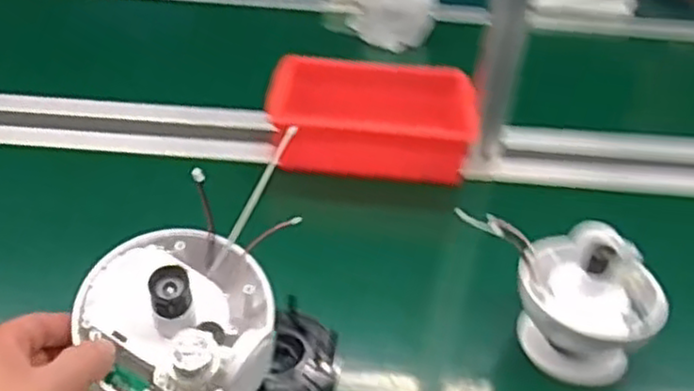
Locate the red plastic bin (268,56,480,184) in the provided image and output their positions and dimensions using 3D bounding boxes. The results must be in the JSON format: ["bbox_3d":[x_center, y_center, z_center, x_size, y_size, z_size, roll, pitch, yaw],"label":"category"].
[{"bbox_3d":[0.028,-0.097,0.891,0.245,0.081,0.145,3,35,-4],"label":"red plastic bin"}]

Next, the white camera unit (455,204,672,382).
[{"bbox_3d":[0.189,0.097,0.626,0.139,0.115,0.124,-3,36,-13],"label":"white camera unit"}]

